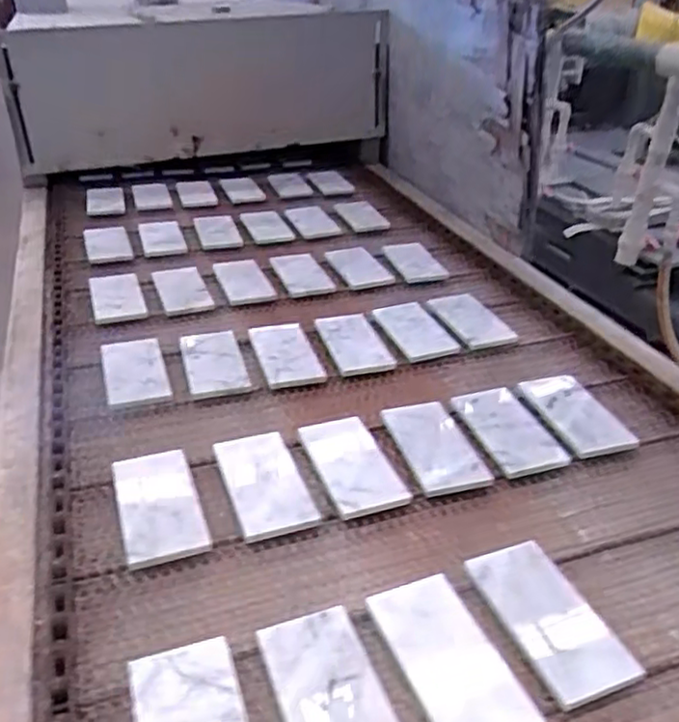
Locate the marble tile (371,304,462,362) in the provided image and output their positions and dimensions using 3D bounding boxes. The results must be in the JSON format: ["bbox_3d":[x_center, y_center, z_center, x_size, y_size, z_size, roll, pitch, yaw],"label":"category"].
[{"bbox_3d":[0.116,-0.049,1.086,0.094,0.016,0.167,-8,31,-15],"label":"marble tile"}]

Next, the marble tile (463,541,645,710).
[{"bbox_3d":[0.186,0.227,0.608,0.077,0.011,0.154,-22,38,-12],"label":"marble tile"}]

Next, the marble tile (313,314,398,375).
[{"bbox_3d":[0.019,-0.029,1.037,0.086,0.016,0.178,-6,28,-13],"label":"marble tile"}]

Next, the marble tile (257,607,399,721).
[{"bbox_3d":[-0.005,0.268,0.534,0.080,0.015,0.156,-10,32,-18],"label":"marble tile"}]

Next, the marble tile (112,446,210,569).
[{"bbox_3d":[-0.193,0.148,0.719,0.080,0.016,0.160,-14,30,-16],"label":"marble tile"}]

